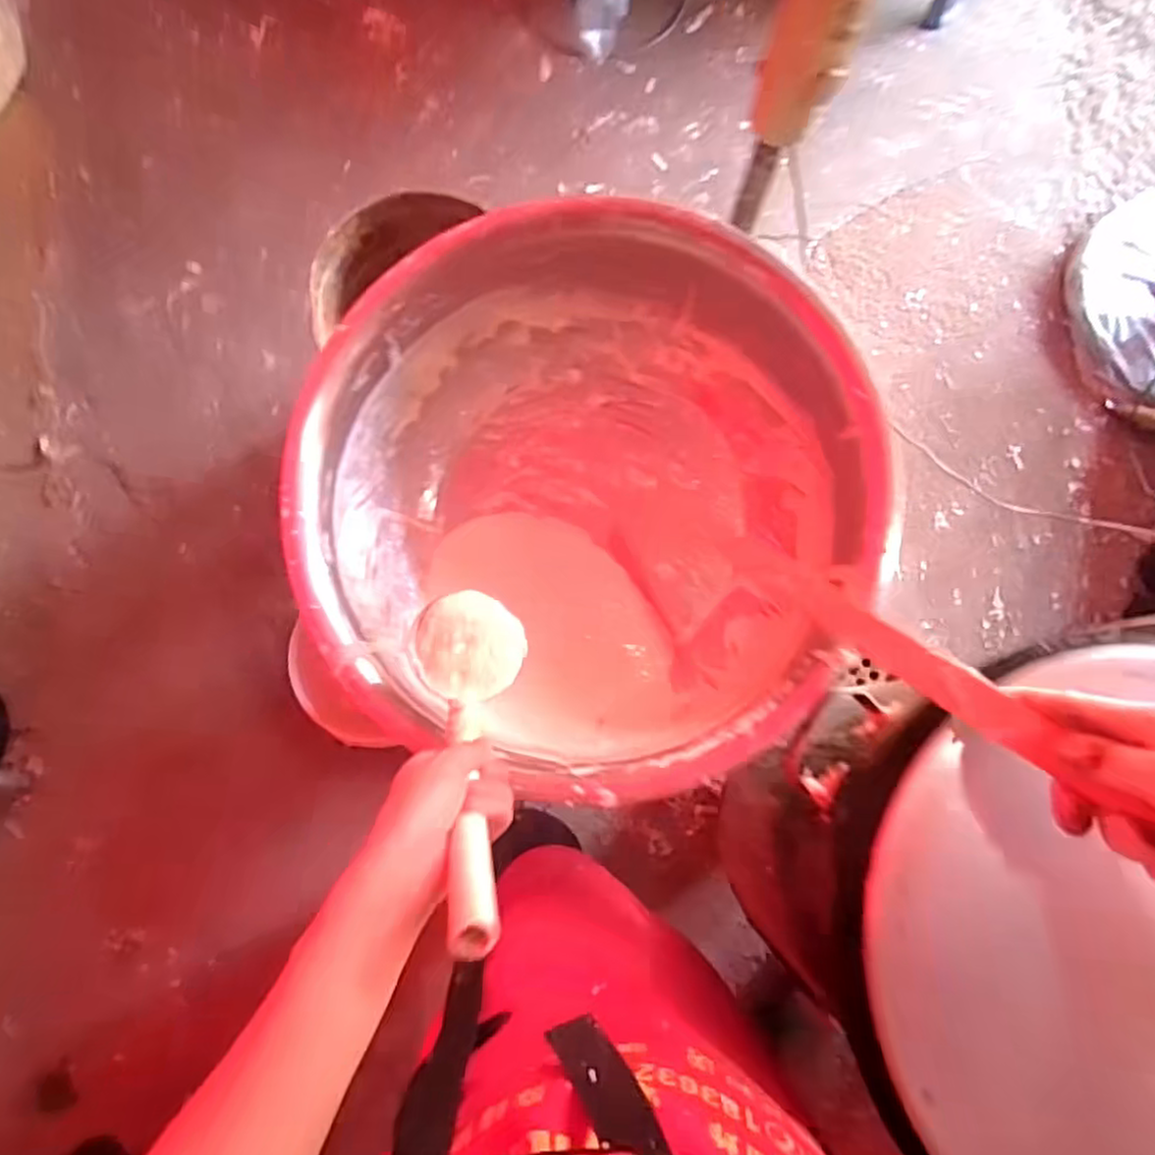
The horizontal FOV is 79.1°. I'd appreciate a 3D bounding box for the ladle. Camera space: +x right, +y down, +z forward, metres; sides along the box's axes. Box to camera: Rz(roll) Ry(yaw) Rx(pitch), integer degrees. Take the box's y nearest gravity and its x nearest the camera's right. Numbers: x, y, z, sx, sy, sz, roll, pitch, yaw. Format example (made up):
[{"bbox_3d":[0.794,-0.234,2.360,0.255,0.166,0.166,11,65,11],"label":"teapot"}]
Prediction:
[{"bbox_3d":[-0.072,0.106,0.460,0.085,0.313,0.072,-11,115,-3],"label":"ladle"}]

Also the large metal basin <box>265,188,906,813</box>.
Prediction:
[{"bbox_3d":[0.002,-0.067,0.662,0.492,0.199,0.477,0,78,2],"label":"large metal basin"}]

